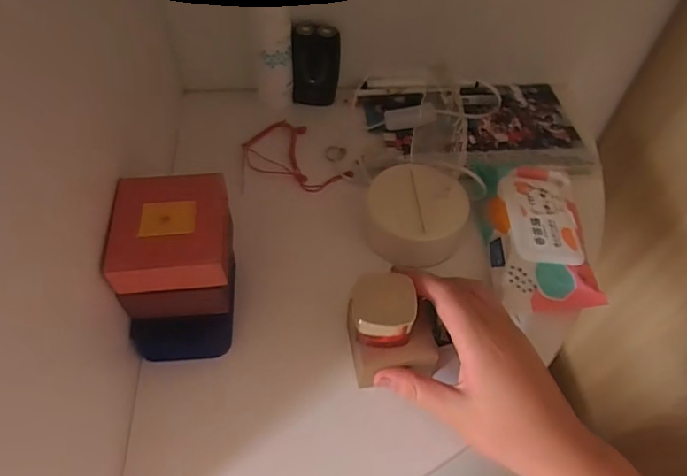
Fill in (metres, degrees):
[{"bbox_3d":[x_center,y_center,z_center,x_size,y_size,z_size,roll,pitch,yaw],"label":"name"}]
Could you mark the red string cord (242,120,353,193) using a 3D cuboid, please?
[{"bbox_3d":[-0.052,-0.090,0.542,0.112,0.007,0.101,-4,57,-7],"label":"red string cord"}]

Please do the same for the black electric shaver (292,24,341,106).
[{"bbox_3d":[-0.031,-0.193,0.567,0.052,0.088,0.023,-1,53,-4],"label":"black electric shaver"}]

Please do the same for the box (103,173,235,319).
[{"bbox_3d":[-0.122,0.005,0.373,0.078,0.058,0.085,-3,54,-5],"label":"box"}]

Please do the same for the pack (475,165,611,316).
[{"bbox_3d":[0.178,-0.006,0.469,0.096,0.040,0.155,2,53,-2],"label":"pack"}]

